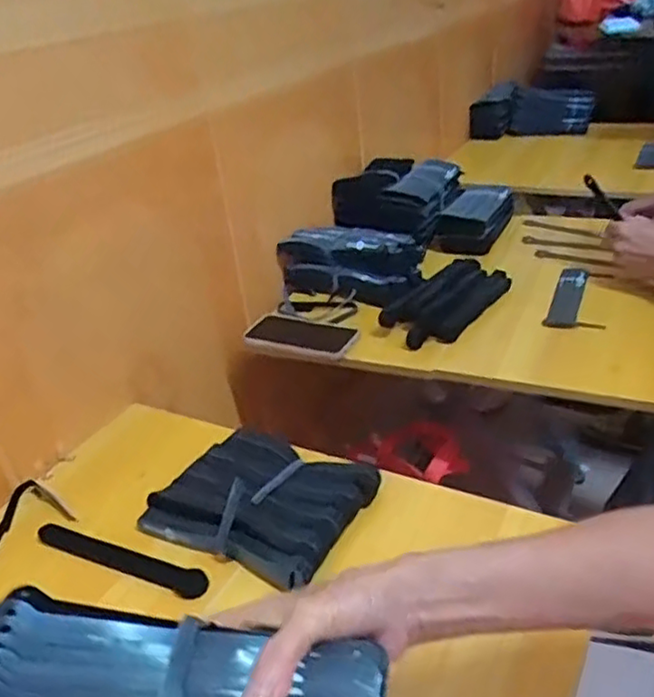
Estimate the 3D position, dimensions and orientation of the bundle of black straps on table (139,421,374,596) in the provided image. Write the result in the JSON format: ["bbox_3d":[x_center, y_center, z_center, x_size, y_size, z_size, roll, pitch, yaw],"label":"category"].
[{"bbox_3d":[-0.067,0.147,0.666,0.196,0.042,0.159,13,36,29],"label":"bundle of black straps on table"}]

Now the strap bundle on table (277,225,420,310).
[{"bbox_3d":[0.041,-0.144,1.084,0.236,0.076,0.125,14,36,31],"label":"strap bundle on table"}]

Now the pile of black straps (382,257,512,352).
[{"bbox_3d":[0.175,-0.071,0.986,0.115,0.035,0.242,19,39,36],"label":"pile of black straps"}]

